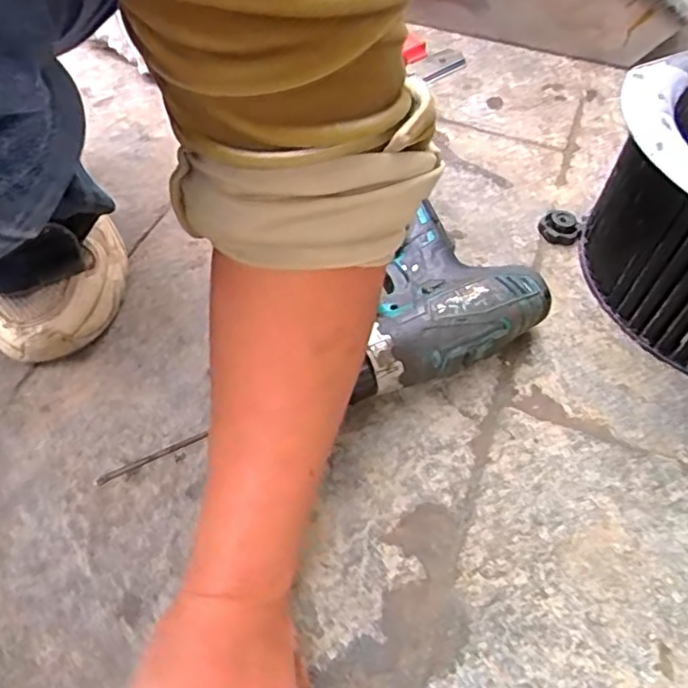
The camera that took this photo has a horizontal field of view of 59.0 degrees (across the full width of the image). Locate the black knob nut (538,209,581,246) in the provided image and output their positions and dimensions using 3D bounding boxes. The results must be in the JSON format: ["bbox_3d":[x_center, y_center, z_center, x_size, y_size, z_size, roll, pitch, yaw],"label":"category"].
[{"bbox_3d":[0.186,-0.101,0.524,0.034,0.011,0.038,19,54,8],"label":"black knob nut"}]

